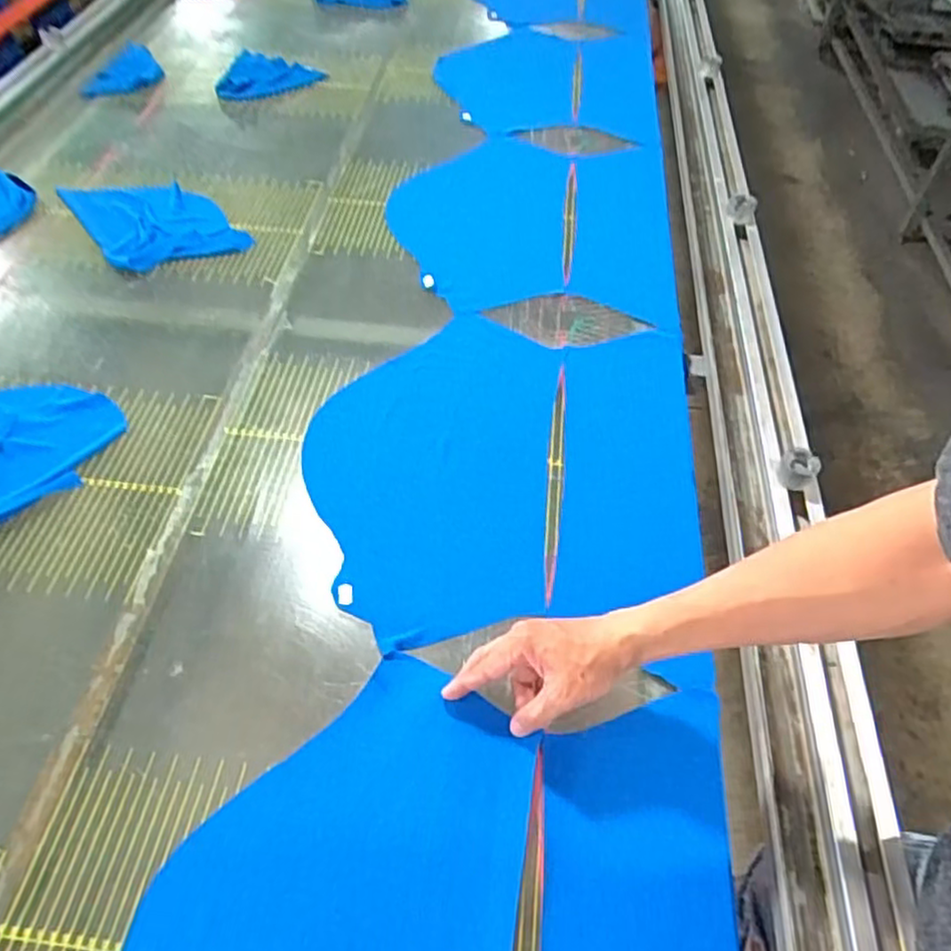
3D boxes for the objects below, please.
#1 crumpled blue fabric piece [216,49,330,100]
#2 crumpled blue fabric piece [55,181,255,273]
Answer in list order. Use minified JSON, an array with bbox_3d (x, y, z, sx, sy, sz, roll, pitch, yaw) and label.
[{"bbox_3d":[-0.440,-0.802,1.416,0.225,0.034,0.176,30,58,21],"label":"crumpled blue fabric piece"},{"bbox_3d":[-0.509,-0.411,1.106,0.192,0.022,0.328,-30,58,-21],"label":"crumpled blue fabric piece"}]

